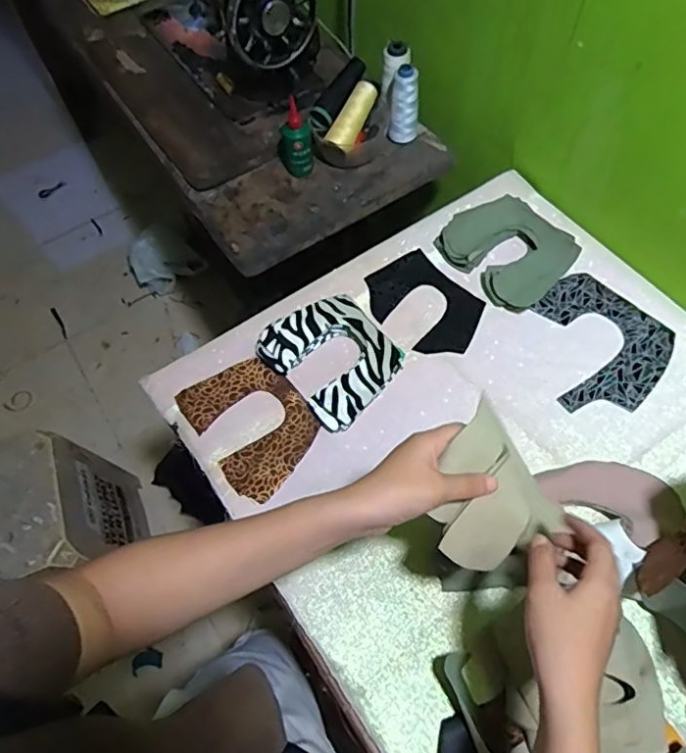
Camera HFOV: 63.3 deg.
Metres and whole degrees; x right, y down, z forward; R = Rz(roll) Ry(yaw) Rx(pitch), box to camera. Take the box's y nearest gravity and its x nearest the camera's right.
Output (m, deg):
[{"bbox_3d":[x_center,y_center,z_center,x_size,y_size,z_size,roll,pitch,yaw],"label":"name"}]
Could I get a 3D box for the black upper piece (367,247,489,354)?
[{"bbox_3d":[0.108,-0.096,0.740,0.113,0.010,0.156,-43,72,-15],"label":"black upper piece"}]

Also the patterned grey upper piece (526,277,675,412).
[{"bbox_3d":[0.311,-0.040,0.697,0.174,0.008,0.171,-40,67,-17],"label":"patterned grey upper piece"}]

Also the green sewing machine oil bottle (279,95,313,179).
[{"bbox_3d":[-0.072,-0.357,0.836,0.048,0.104,0.056,-14,62,-5],"label":"green sewing machine oil bottle"}]

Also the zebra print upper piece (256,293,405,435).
[{"bbox_3d":[-0.010,-0.025,0.692,0.136,0.035,0.155,-40,67,-17],"label":"zebra print upper piece"}]

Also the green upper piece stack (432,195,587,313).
[{"bbox_3d":[0.225,-0.171,0.756,0.137,0.038,0.165,-37,66,-16],"label":"green upper piece stack"}]

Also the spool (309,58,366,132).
[{"bbox_3d":[-0.008,-0.431,0.845,0.040,0.033,0.128,27,79,16],"label":"spool"}]

